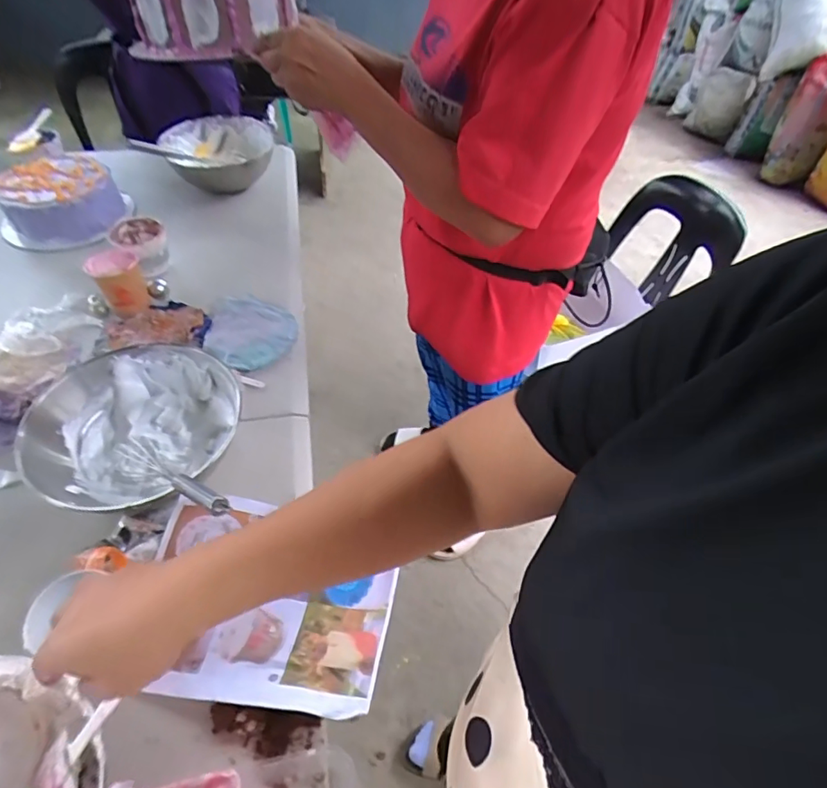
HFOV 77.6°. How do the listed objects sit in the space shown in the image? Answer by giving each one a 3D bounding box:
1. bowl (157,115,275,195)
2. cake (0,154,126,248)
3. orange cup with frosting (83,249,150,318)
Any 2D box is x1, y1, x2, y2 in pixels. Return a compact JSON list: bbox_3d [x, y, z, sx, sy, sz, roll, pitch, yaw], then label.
[{"bbox_3d":[-0.432,-0.557,1.172,0.230,0.093,0.198,-12,52,-6],"label":"bowl"},{"bbox_3d":[-0.707,-0.391,1.033,0.208,0.092,0.202,-30,56,-19],"label":"cake"},{"bbox_3d":[-0.481,-0.186,0.853,0.076,0.077,0.085,-30,56,-19],"label":"orange cup with frosting"}]

